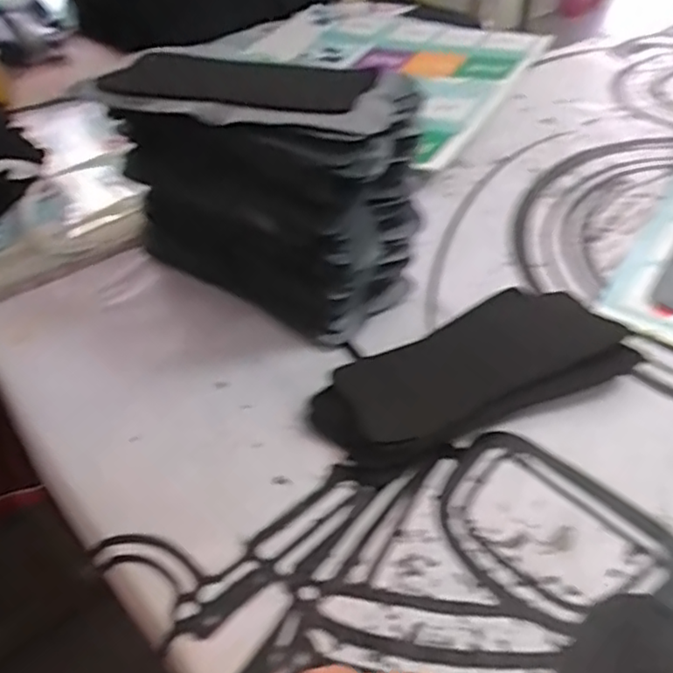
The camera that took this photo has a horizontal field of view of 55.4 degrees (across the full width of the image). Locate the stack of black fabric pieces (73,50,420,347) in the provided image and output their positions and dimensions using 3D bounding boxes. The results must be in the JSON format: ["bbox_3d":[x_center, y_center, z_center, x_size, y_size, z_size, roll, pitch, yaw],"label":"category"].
[{"bbox_3d":[-0.063,-0.111,0.479,0.240,0.159,0.110,23,50,28],"label":"stack of black fabric pieces"}]

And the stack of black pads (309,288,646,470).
[{"bbox_3d":[0.083,0.020,0.411,0.196,0.022,0.097,-20,45,-15],"label":"stack of black pads"}]

